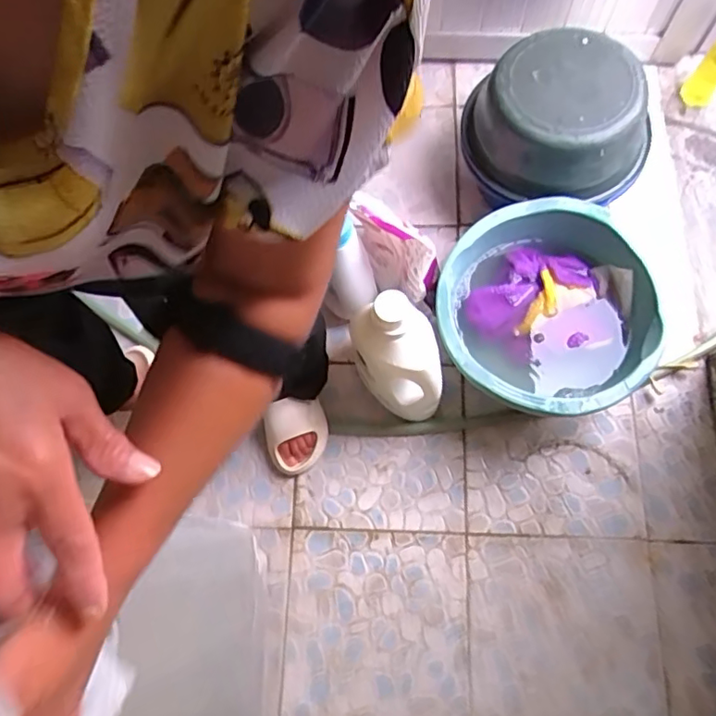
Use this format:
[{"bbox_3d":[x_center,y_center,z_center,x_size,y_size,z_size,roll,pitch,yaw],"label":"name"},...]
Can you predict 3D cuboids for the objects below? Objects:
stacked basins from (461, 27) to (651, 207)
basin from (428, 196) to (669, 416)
[{"bbox_3d":[0.381,-0.411,1.016,0.284,0.153,0.273,-1,72,3],"label":"stacked basins"},{"bbox_3d":[0.311,-0.073,0.960,0.345,0.146,0.353,-1,72,3],"label":"basin"}]

